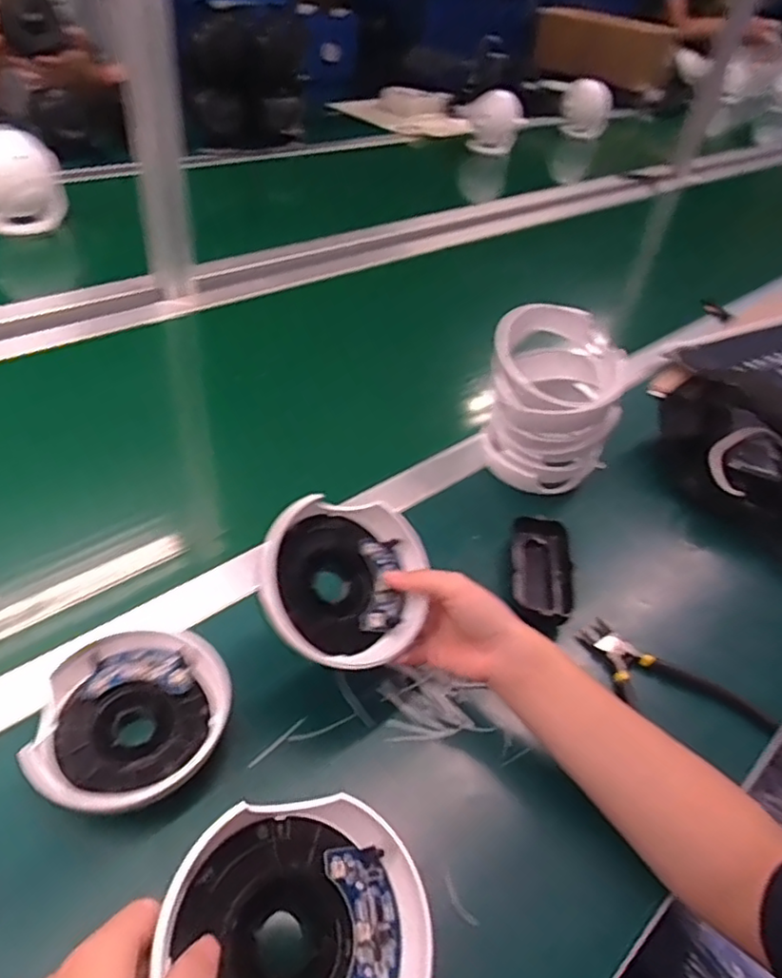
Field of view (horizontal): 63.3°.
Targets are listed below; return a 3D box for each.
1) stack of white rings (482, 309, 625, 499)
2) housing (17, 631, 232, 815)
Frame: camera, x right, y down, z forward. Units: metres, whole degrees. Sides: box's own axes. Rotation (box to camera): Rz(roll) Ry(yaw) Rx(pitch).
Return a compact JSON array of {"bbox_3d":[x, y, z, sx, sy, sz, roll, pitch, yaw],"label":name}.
[{"bbox_3d":[0.156,-0.081,0.635,0.124,0.157,0.130,25,44,17],"label":"stack of white rings"},{"bbox_3d":[-0.165,0.153,0.407,0.110,0.044,0.114,5,42,-5],"label":"housing"}]

